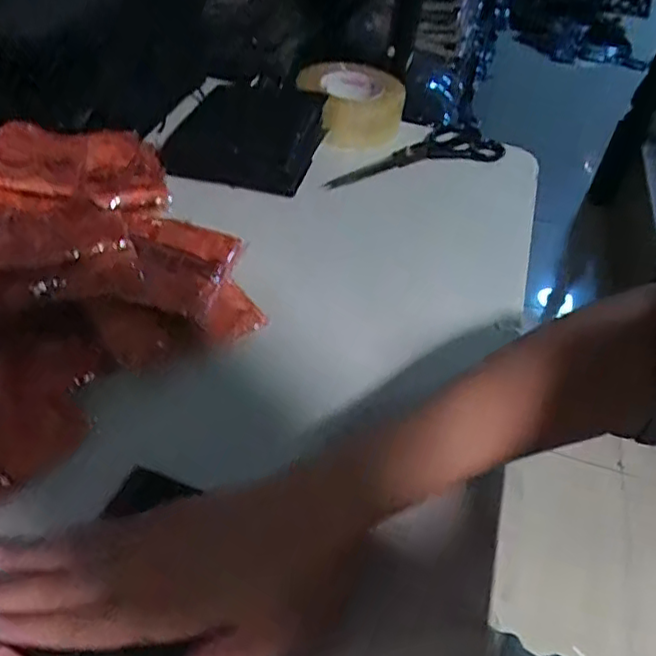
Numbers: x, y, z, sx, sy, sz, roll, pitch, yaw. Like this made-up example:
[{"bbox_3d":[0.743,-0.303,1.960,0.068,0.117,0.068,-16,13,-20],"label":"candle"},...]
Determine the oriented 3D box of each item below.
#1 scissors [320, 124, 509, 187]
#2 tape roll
[{"bbox_3d":[0.099,-0.198,0.725,0.221,0.021,0.073,-20,47,-21],"label":"scissors"},{"bbox_3d":[0.029,-0.269,0.757,0.103,0.067,0.122,-5,44,-14],"label":"tape roll"}]

